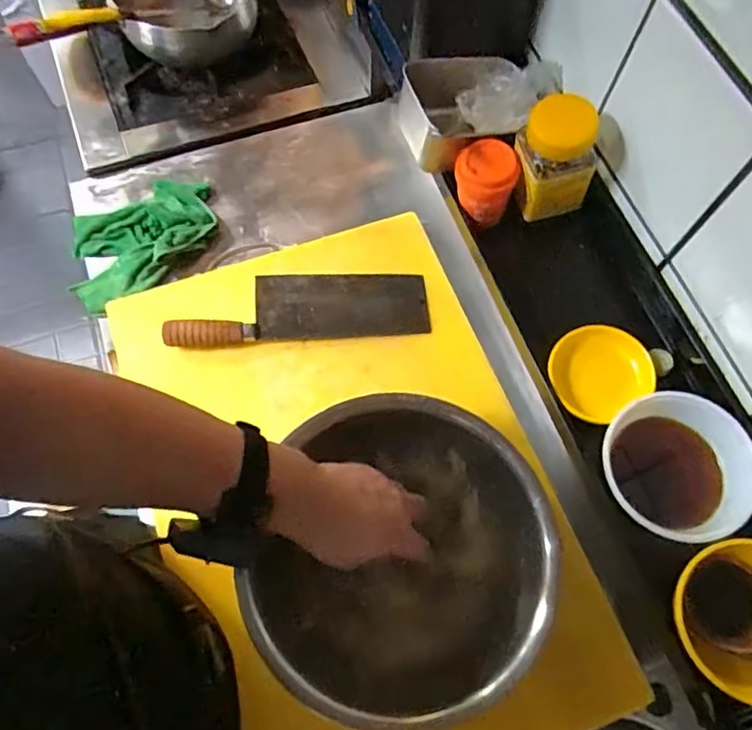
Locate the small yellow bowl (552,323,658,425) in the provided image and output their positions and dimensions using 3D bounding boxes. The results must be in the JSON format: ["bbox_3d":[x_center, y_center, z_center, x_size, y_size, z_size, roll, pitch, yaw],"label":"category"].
[{"bbox_3d":[0.200,0.009,0.527,0.082,0.033,0.082,-7,69,19],"label":"small yellow bowl"}]

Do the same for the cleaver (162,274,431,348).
[{"bbox_3d":[-0.086,-0.068,0.669,0.288,0.026,0.083,-5,67,-3],"label":"cleaver"}]

